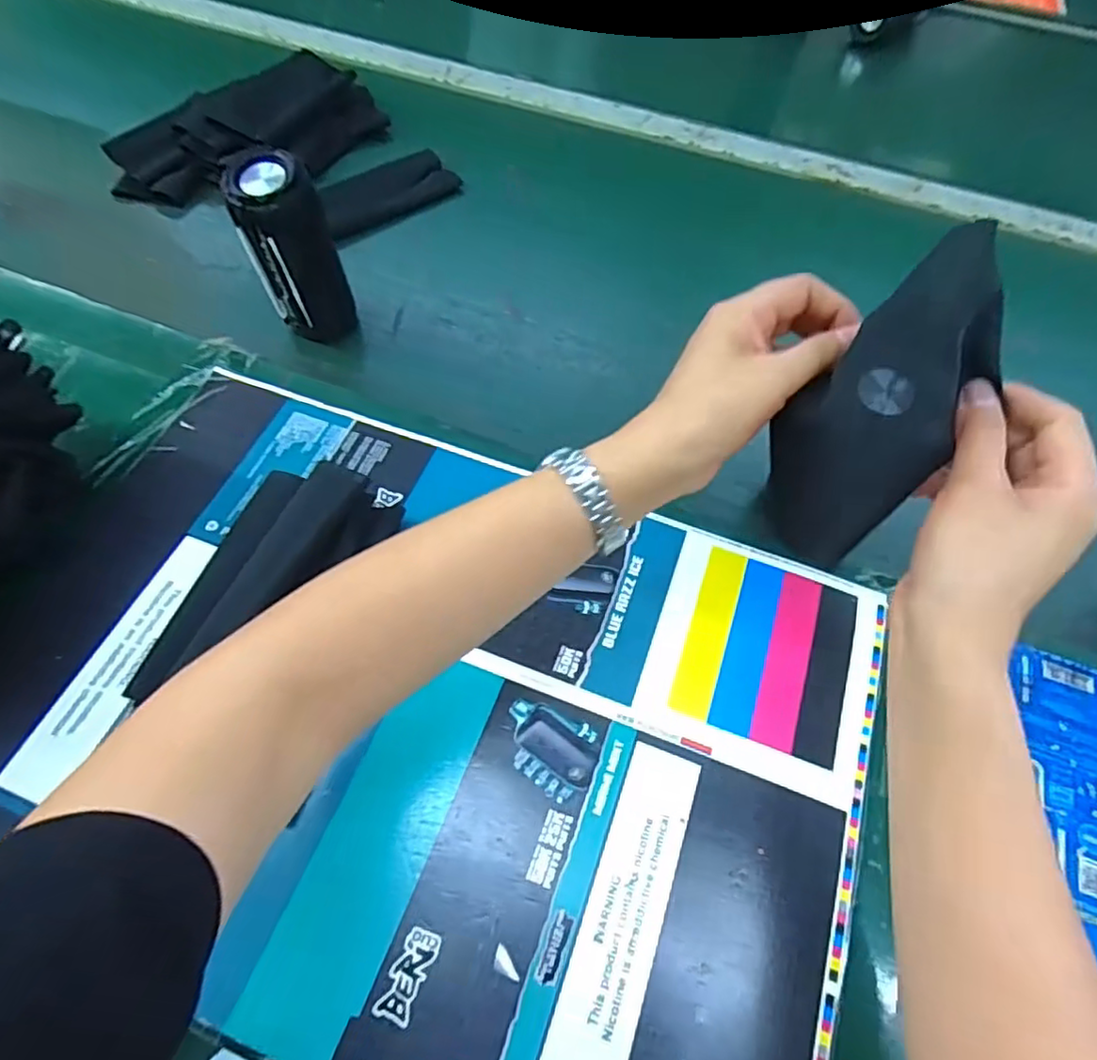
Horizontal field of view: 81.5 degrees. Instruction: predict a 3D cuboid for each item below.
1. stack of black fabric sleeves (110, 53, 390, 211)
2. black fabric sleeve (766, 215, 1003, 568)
[{"bbox_3d":[-0.324,-0.428,0.694,0.282,0.065,0.131,-37,69,-21],"label":"stack of black fabric sleeves"},{"bbox_3d":[0.163,-0.061,0.313,0.071,0.157,0.028,33,20,17],"label":"black fabric sleeve"}]

